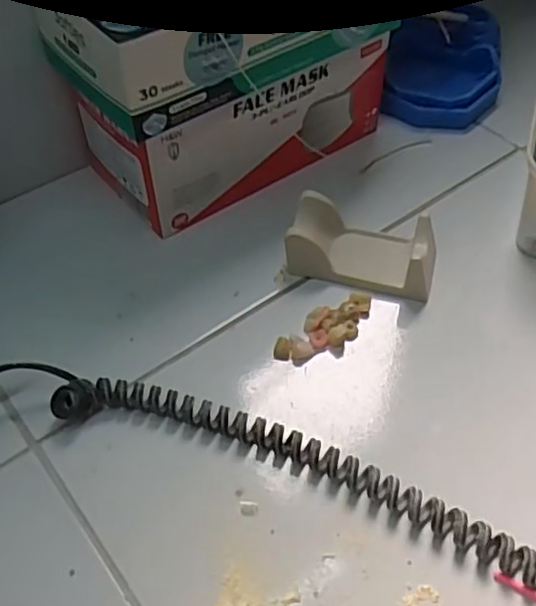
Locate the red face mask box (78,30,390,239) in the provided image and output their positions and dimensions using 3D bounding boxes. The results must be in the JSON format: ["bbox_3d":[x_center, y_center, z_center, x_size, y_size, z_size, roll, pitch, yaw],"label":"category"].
[{"bbox_3d":[-0.017,-0.134,0.463,0.211,0.081,0.088,-27,55,-21],"label":"red face mask box"}]

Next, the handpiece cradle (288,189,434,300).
[{"bbox_3d":[0.061,-0.040,0.421,0.089,0.030,0.053,11,51,9],"label":"handpiece cradle"}]

